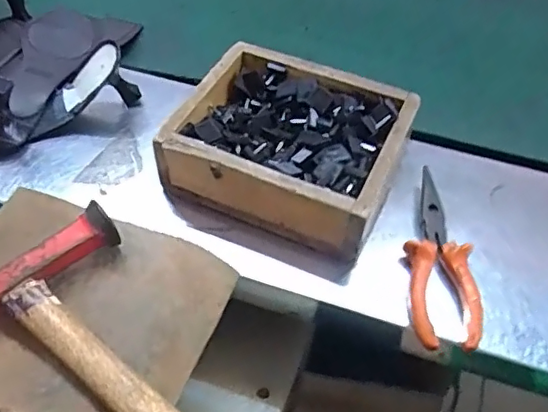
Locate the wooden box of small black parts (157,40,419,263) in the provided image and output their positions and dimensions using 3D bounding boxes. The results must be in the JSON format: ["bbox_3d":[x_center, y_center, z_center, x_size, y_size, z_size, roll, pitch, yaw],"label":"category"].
[{"bbox_3d":[0.011,-0.049,0.478,0.180,0.062,0.166,20,53,14],"label":"wooden box of small black parts"}]

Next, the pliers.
[{"bbox_3d":[0.130,0.036,0.443,0.050,0.021,0.155,3,51,1],"label":"pliers"}]

